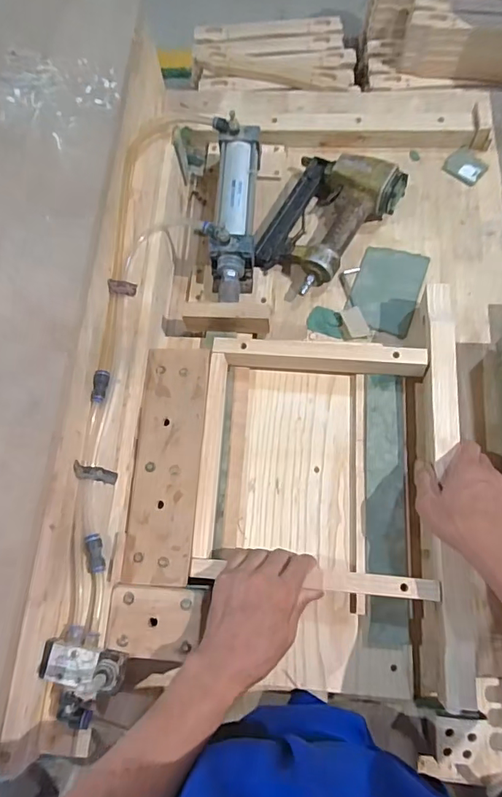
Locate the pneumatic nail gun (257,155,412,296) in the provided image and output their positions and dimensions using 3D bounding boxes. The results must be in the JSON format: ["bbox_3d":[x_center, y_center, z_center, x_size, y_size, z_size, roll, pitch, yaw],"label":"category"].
[{"bbox_3d":[0.104,-0.262,0.689,0.152,0.055,0.217,32,77,12],"label":"pneumatic nail gun"}]

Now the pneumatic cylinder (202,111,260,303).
[{"bbox_3d":[-0.026,-0.259,0.685,0.067,0.078,0.285,2,73,4],"label":"pneumatic cylinder"}]

